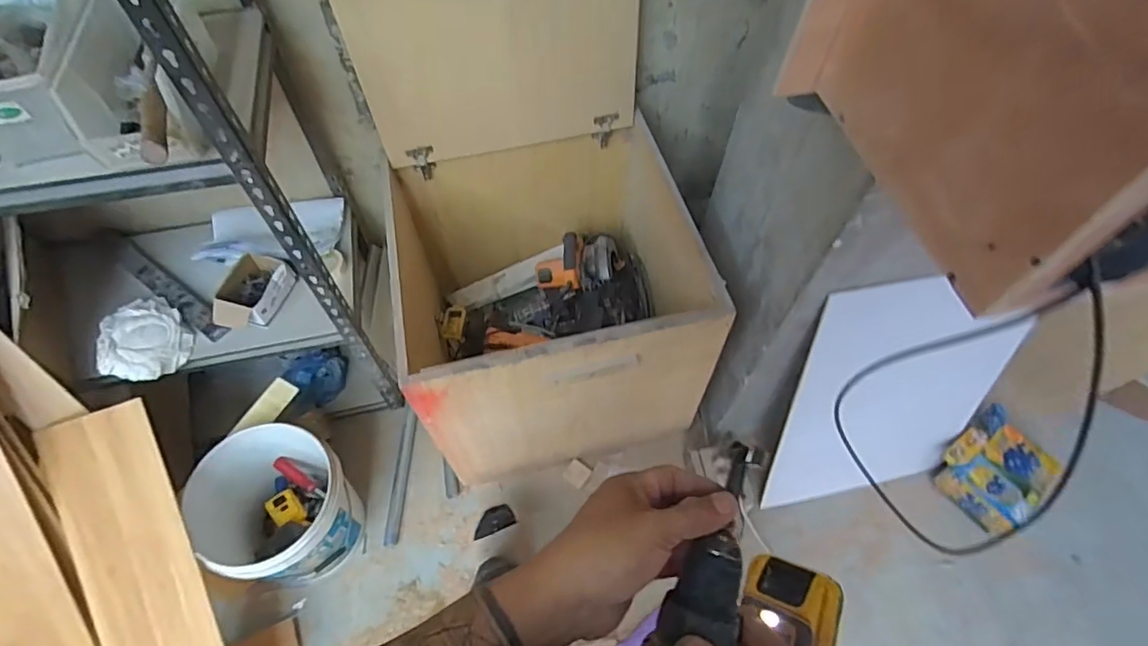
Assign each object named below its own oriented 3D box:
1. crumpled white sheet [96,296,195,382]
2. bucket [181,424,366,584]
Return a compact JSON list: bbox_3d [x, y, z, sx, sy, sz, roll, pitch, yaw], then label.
[{"bbox_3d":[-0.916,0.039,1.174,0.192,0.051,0.172,39,65,19],"label":"crumpled white sheet"},{"bbox_3d":[-0.663,0.426,1.280,0.312,0.320,0.298,1,59,-2],"label":"bucket"}]

